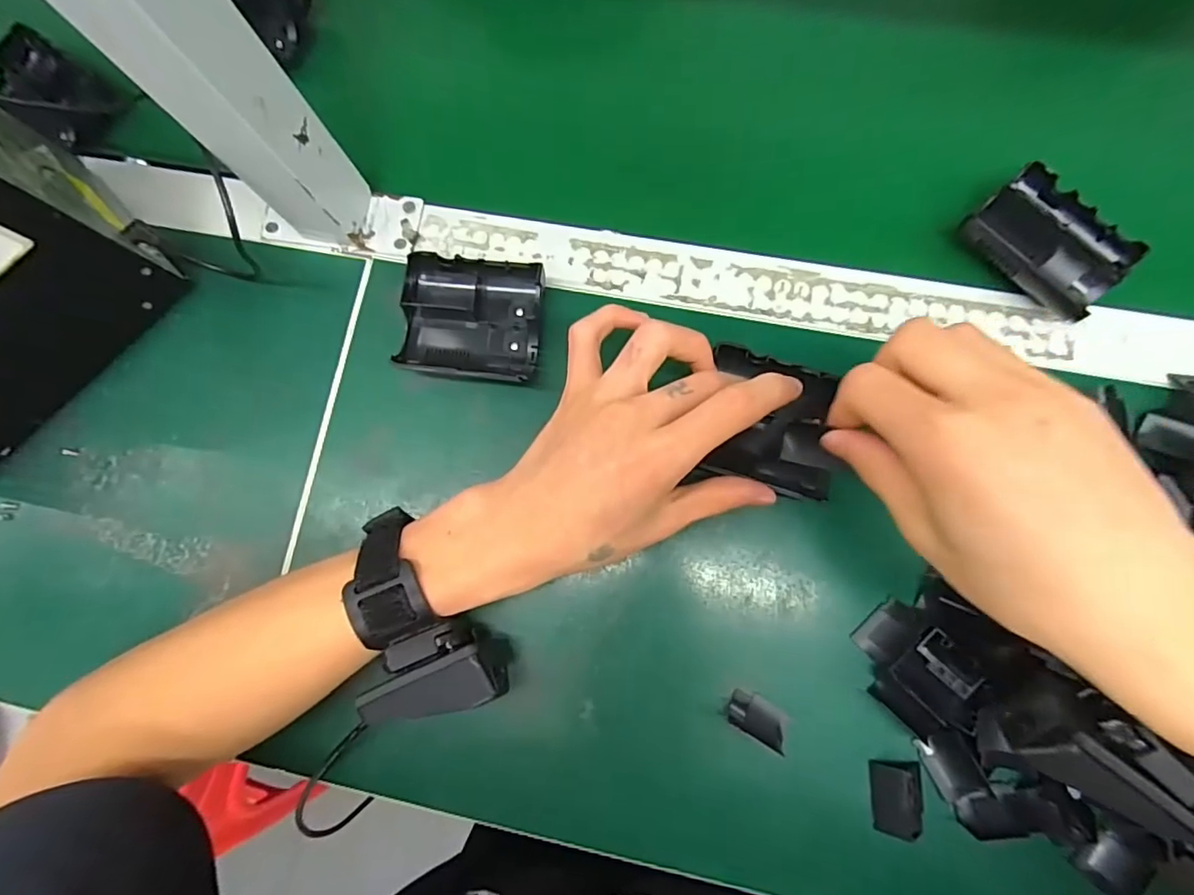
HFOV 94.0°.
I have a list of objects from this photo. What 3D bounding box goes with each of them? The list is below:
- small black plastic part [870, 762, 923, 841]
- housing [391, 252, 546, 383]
[{"bbox_3d":[0.151,0.177,0.280,0.024,0.008,0.034,2,81,3],"label":"small black plastic part"},{"bbox_3d":[-0.071,-0.074,0.323,0.078,0.027,0.064,6,81,4],"label":"housing"}]

